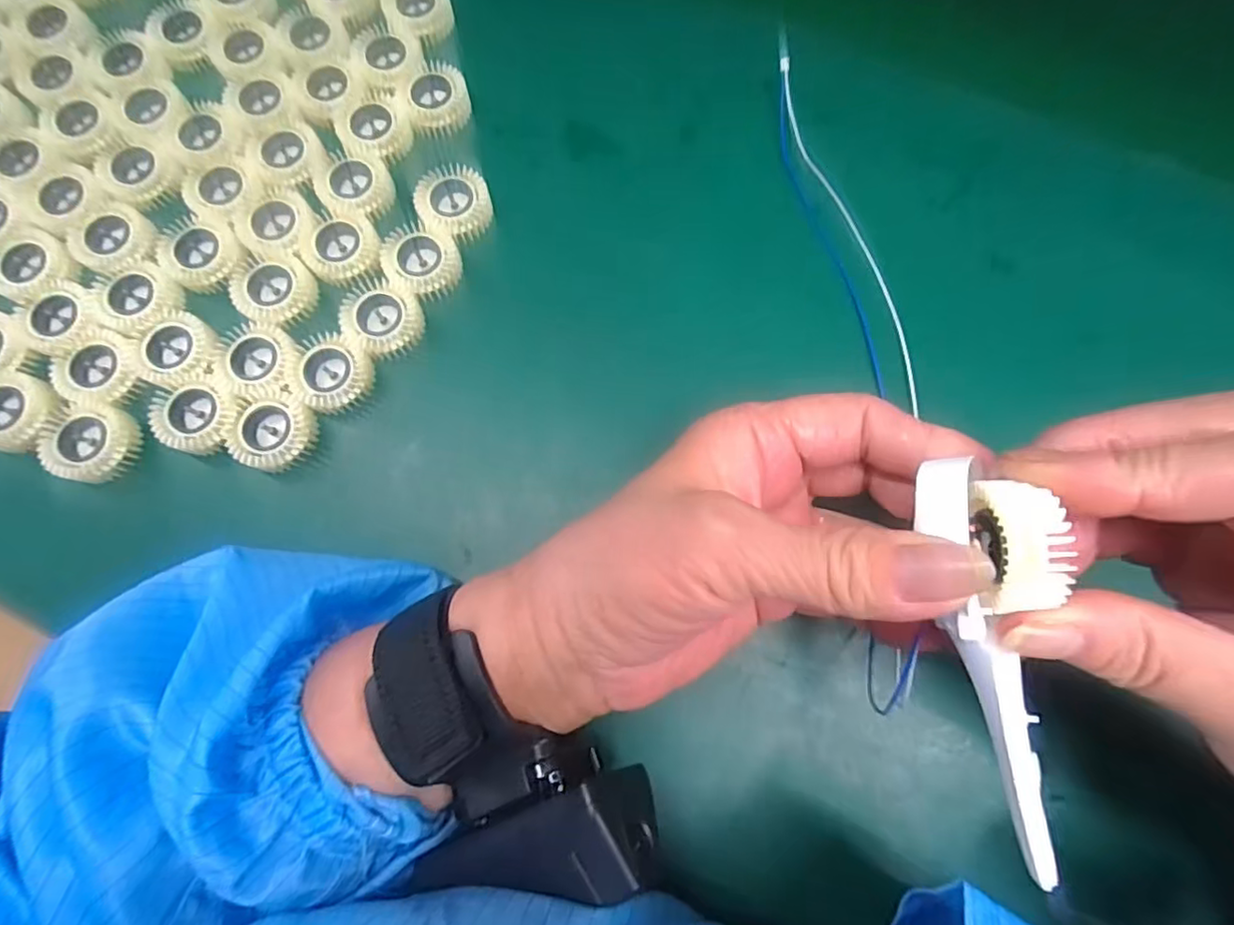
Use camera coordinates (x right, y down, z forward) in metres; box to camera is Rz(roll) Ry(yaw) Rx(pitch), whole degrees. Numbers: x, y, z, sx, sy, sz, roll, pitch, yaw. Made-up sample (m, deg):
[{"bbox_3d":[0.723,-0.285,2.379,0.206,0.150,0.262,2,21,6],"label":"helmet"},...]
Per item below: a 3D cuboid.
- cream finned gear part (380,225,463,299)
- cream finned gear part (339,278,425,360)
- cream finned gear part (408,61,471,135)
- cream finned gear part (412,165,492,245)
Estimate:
[{"bbox_3d":[-0.084,-0.087,0.255,0.032,0.006,0.029,24,79,5],"label":"cream finned gear part"},{"bbox_3d":[-0.098,-0.061,0.248,0.032,0.008,0.030,0,78,0],"label":"cream finned gear part"},{"bbox_3d":[-0.083,-0.170,0.277,0.028,0.010,0.030,-16,78,-3],"label":"cream finned gear part"},{"bbox_3d":[-0.071,-0.115,0.261,0.032,0.010,0.033,0,78,0],"label":"cream finned gear part"}]

